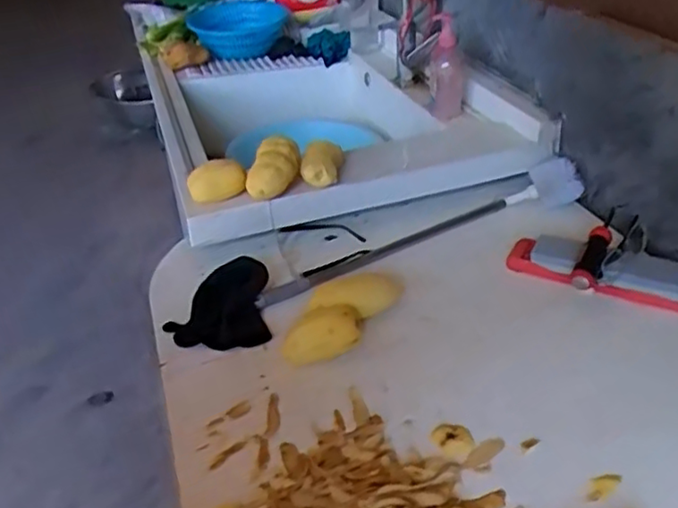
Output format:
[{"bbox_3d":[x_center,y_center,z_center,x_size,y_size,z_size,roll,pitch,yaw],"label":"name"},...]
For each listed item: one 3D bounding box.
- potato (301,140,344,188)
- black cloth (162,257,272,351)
[{"bbox_3d":[-0.025,-0.140,0.991,0.057,0.042,0.087,0,35,6],"label":"potato"},{"bbox_3d":[-0.166,0.070,0.882,0.137,0.063,0.114,-5,34,-2],"label":"black cloth"}]

